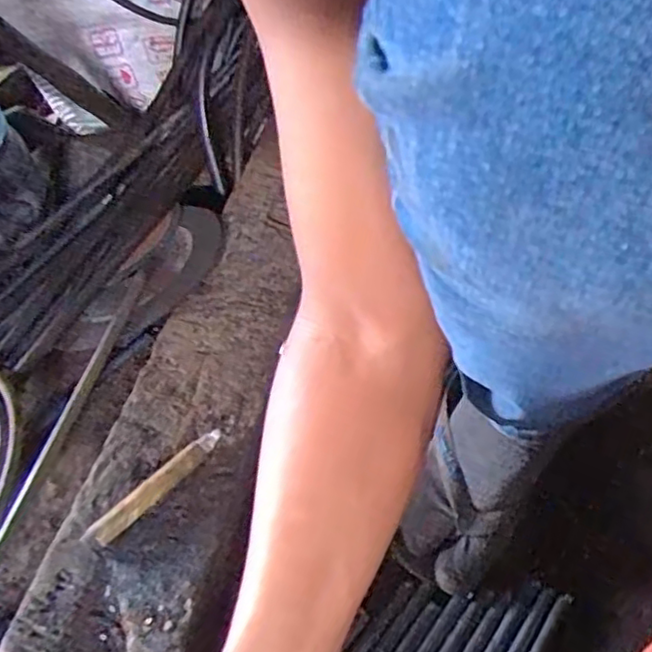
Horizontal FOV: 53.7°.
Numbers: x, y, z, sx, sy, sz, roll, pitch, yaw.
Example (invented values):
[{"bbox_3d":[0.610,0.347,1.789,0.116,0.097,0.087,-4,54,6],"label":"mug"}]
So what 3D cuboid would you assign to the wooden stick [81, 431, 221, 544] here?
[{"bbox_3d":[-0.125,0.118,0.477,0.017,0.017,0.117,31,55,28],"label":"wooden stick"}]

